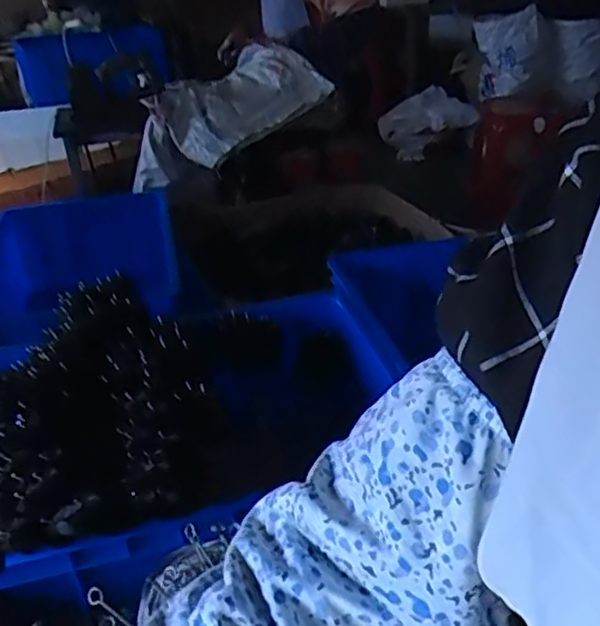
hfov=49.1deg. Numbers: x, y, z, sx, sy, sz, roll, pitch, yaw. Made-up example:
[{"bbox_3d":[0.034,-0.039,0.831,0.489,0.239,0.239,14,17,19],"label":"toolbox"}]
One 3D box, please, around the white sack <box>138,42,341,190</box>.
[{"bbox_3d":[-0.202,-0.540,1.715,0.564,0.172,0.302,-40,44,-22],"label":"white sack"}]

